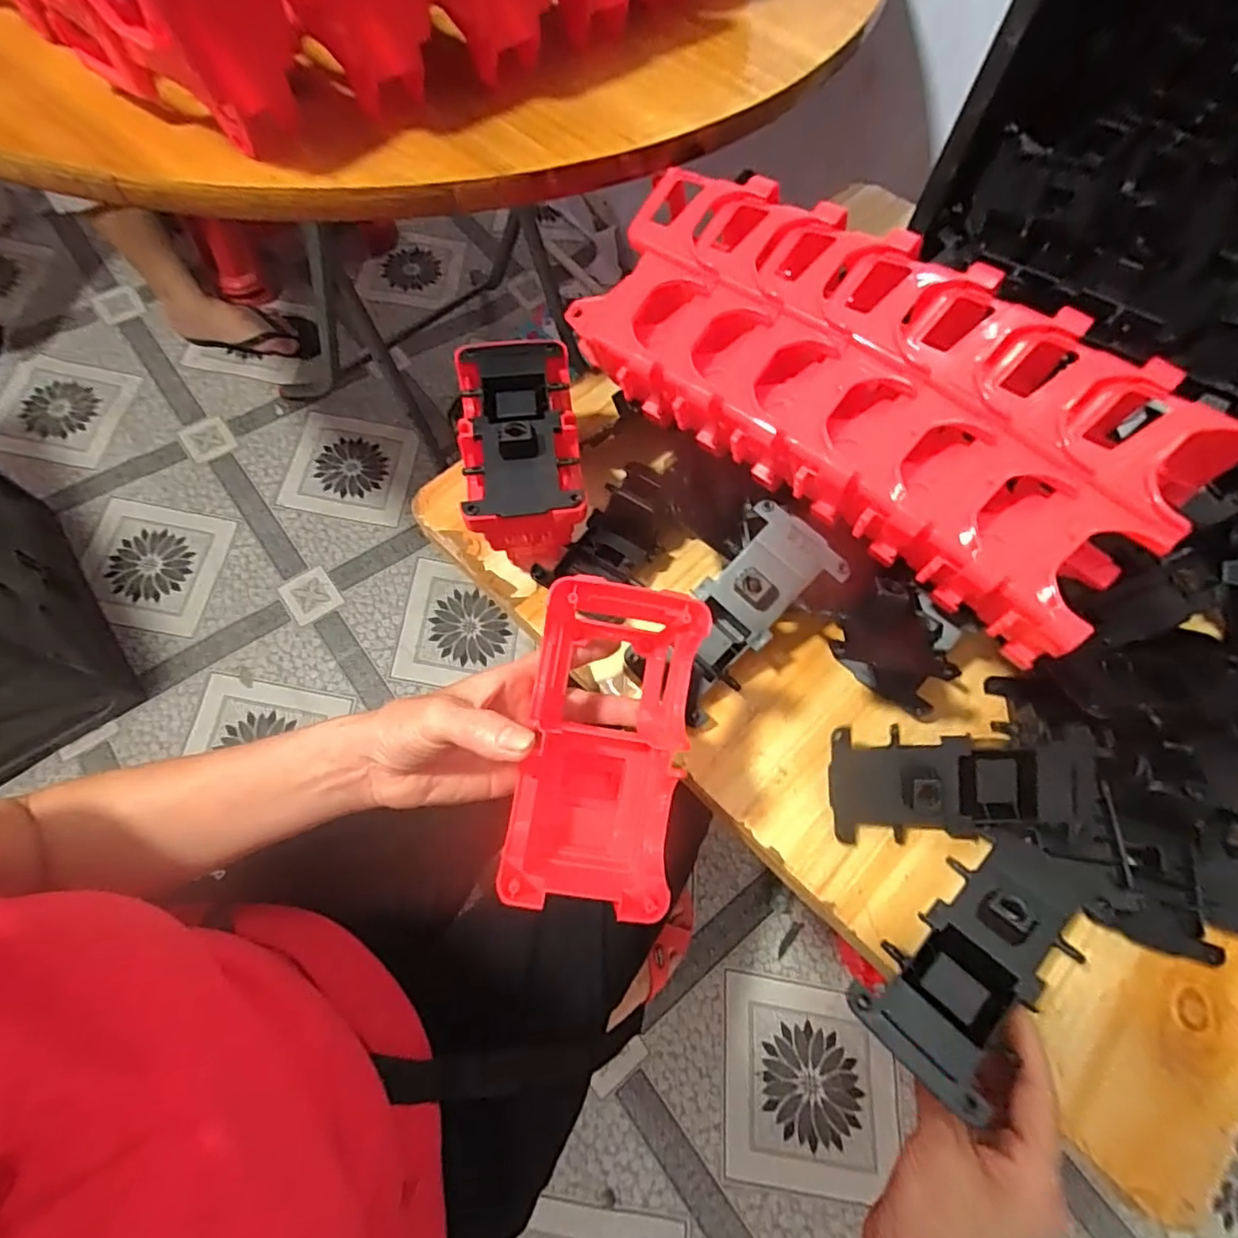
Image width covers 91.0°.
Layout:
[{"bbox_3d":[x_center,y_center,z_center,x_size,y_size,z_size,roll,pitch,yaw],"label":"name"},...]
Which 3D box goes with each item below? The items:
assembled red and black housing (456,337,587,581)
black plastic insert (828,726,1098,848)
[{"bbox_3d":[-0.070,-0.121,0.433,0.080,0.075,0.163,-6,66,-7],"label":"assembled red and black housing"},{"bbox_3d":[0.215,0.107,0.367,0.163,0.021,0.071,0,90,9],"label":"black plastic insert"}]

